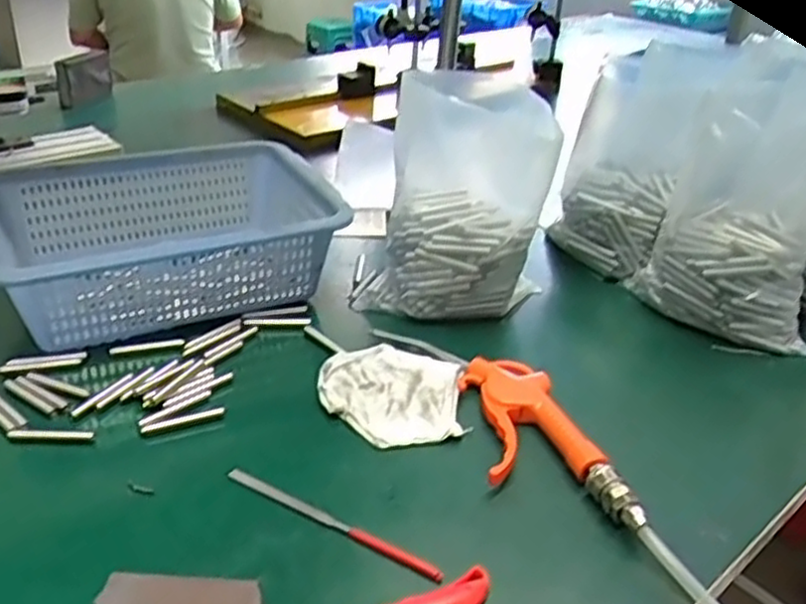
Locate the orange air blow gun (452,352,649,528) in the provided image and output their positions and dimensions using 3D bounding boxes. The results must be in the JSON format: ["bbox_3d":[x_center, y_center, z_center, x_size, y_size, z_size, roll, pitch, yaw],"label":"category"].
[{"bbox_3d":[0.088,0.095,0.525,0.075,0.026,0.177,-4,31,-14],"label":"orange air blow gun"}]

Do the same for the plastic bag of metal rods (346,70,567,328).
[{"bbox_3d":[0.051,-0.083,0.660,0.147,0.195,0.100,14,31,17],"label":"plastic bag of metal rods"}]

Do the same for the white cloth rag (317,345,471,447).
[{"bbox_3d":[-0.009,0.067,0.576,0.106,0.021,0.100,1,30,-5],"label":"white cloth rag"}]

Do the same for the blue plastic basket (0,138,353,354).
[{"bbox_3d":[-0.227,-0.065,0.701,0.287,0.095,0.214,-10,33,-22],"label":"blue plastic basket"}]

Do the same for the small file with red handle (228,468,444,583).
[{"bbox_3d":[-0.045,0.134,0.467,0.156,0.005,0.009,19,33,25],"label":"small file with red handle"}]

